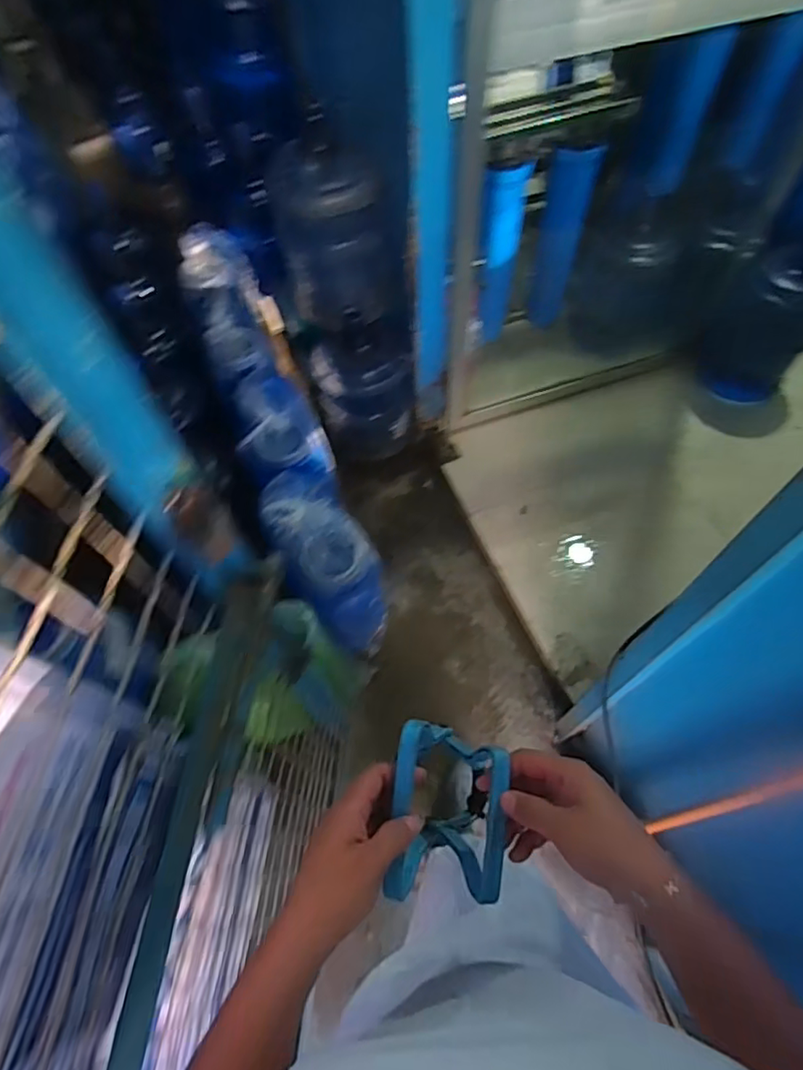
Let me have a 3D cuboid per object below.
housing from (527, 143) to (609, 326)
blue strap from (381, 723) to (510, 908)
[{"bbox_3d":[0.446,-0.820,1.600,0.113,0.535,0.096,10,62,8],"label":"housing"},{"bbox_3d":[0.038,0.222,0.448,0.080,0.122,0.116,3,61,4],"label":"blue strap"}]

